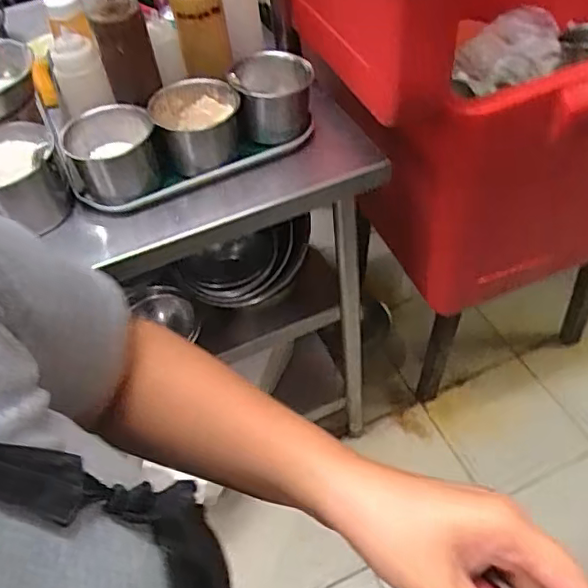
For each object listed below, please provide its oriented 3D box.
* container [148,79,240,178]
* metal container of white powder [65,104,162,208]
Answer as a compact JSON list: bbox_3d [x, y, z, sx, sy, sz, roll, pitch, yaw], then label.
[{"bbox_3d":[-0.133,-0.237,0.827,0.116,0.080,0.123,-12,49,-4],"label":"container"},{"bbox_3d":[-0.241,-0.193,0.803,0.106,0.087,0.119,-16,49,-7],"label":"metal container of white powder"}]

